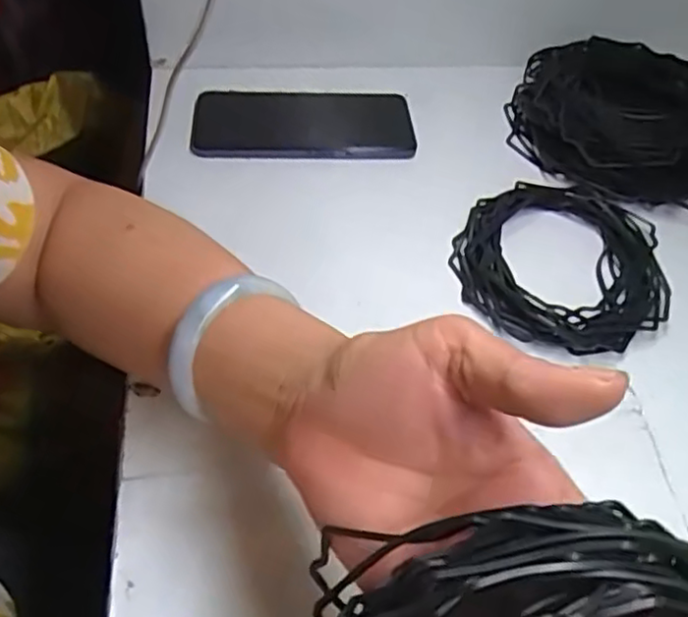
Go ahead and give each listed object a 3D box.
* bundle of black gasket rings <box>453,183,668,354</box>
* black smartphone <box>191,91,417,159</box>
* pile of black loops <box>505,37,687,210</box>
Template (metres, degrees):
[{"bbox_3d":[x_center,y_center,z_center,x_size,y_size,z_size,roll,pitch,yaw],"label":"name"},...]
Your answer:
[{"bbox_3d":[0.143,-0.034,0.438,0.133,0.016,0.135,18,51,12],"label":"bundle of black gasket rings"},{"bbox_3d":[-0.032,-0.140,0.518,0.165,0.014,0.073,-3,50,-5],"label":"black smartphone"},{"bbox_3d":[0.213,-0.151,0.523,0.156,0.047,0.165,11,50,7],"label":"pile of black loops"}]

